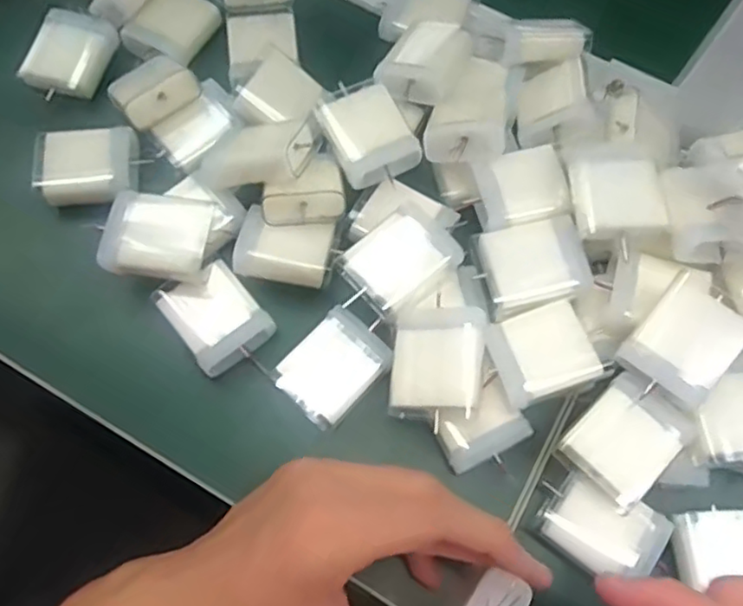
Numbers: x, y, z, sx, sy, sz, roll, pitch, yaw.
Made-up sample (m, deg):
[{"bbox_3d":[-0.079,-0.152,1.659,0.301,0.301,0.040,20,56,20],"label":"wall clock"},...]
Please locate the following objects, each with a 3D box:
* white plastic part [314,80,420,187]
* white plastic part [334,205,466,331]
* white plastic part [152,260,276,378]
[{"bbox_3d":[-0.003,-0.092,0.351,0.042,0.021,0.055,-23,71,-11],"label":"white plastic part"},{"bbox_3d":[0.015,-0.021,0.326,0.057,0.017,0.043,-38,74,-16],"label":"white plastic part"},{"bbox_3d":[-0.079,0.006,0.330,0.041,0.016,0.049,-35,74,-15],"label":"white plastic part"}]

